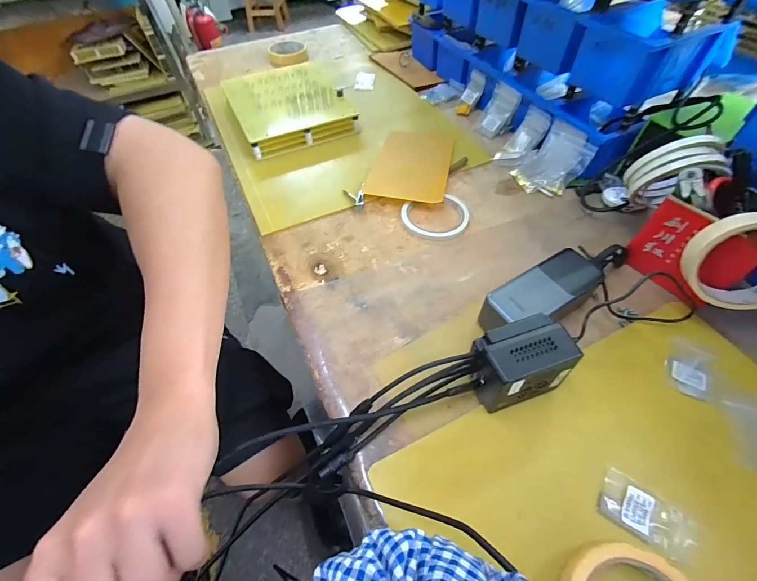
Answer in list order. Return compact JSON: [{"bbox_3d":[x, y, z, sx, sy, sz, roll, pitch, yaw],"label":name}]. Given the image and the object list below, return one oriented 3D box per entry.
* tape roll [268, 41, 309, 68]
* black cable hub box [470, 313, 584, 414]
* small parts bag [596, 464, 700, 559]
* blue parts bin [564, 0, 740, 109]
[{"bbox_3d":[-0.216,-0.570,0.823,0.090,0.023,0.103,-13,55,-7],"label":"tape roll"},{"bbox_3d":[0.128,0.071,0.319,0.080,0.076,0.052,-17,55,-10],"label":"black cable hub box"},{"bbox_3d":[0.217,0.180,0.276,0.065,0.006,0.039,30,61,22],"label":"small parts bag"},{"bbox_3d":[0.362,-0.320,0.458,0.165,0.075,0.114,-25,57,-15],"label":"blue parts bin"}]

